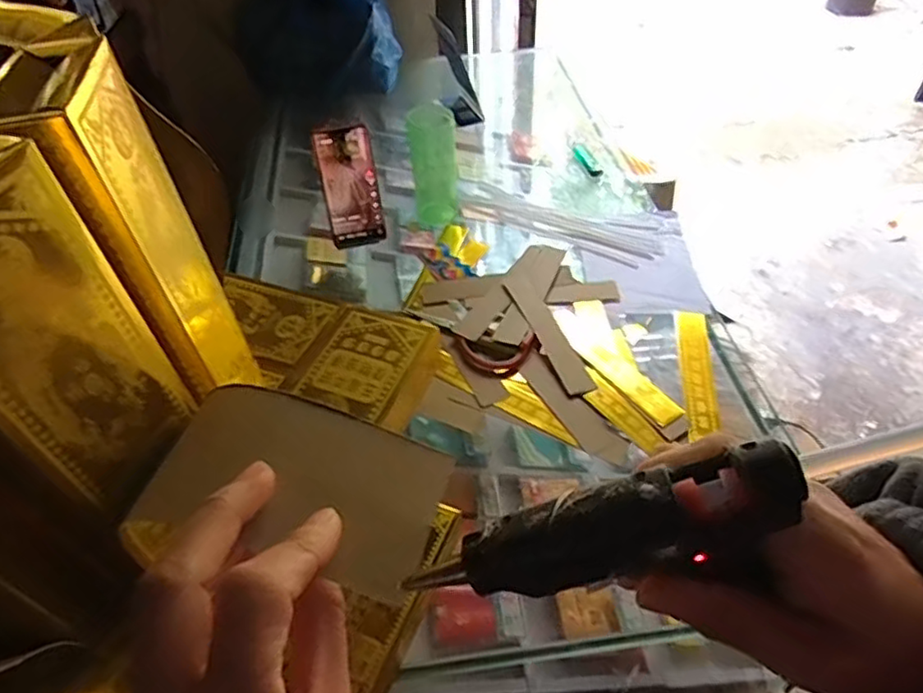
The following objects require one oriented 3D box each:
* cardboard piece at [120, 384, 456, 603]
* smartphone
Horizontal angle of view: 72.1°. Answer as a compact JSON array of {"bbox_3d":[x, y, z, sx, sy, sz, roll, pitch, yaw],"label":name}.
[{"bbox_3d":[-0.060,0.051,0.235,0.100,0.015,0.071,8,49,10],"label":"cardboard piece"},{"bbox_3d":[-0.148,-0.212,0.850,0.072,0.160,0.016,-11,25,-7],"label":"smartphone"}]

